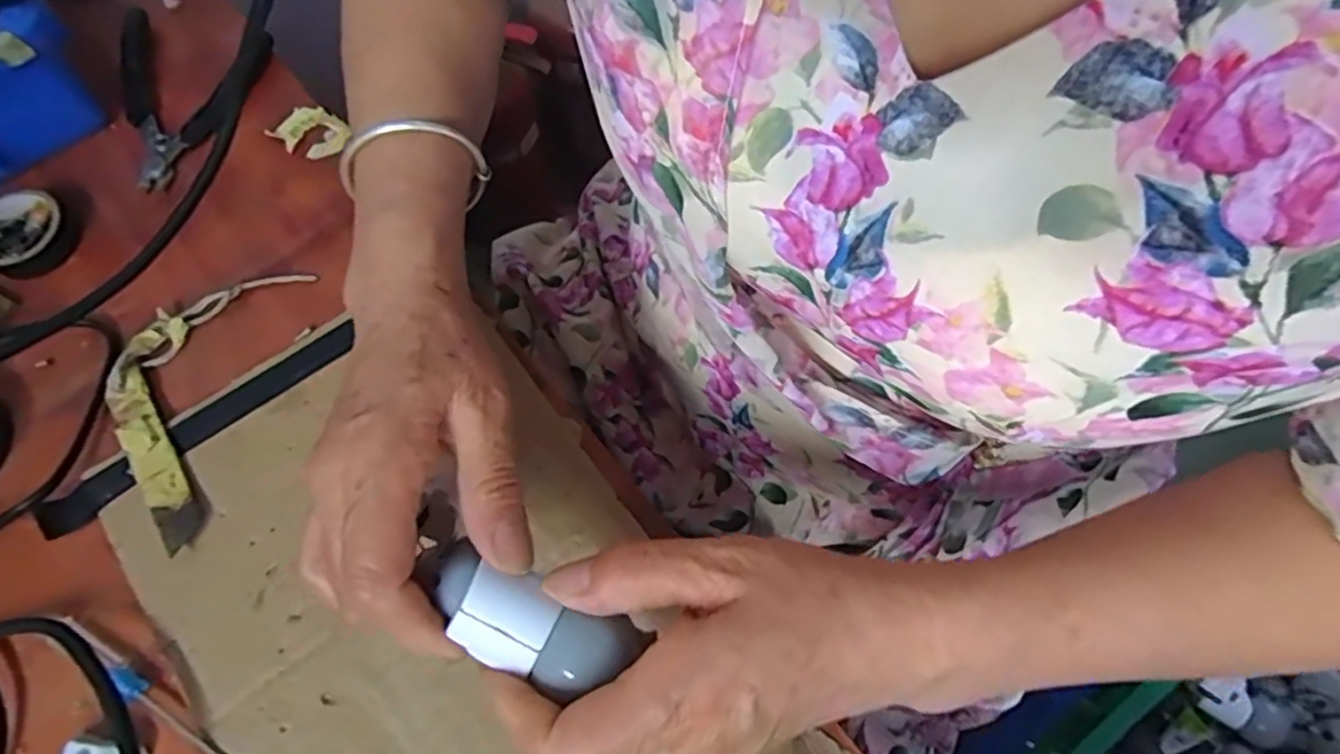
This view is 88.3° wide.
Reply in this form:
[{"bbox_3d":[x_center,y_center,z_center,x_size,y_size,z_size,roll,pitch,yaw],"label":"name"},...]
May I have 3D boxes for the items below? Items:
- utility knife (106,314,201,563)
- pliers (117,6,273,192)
[{"bbox_3d":[-0.248,0.026,0.329,0.037,0.009,0.122,-18,71,-8],"label":"utility knife"},{"bbox_3d":[-0.296,-0.163,0.406,0.090,0.011,0.118,9,69,2],"label":"pliers"}]

